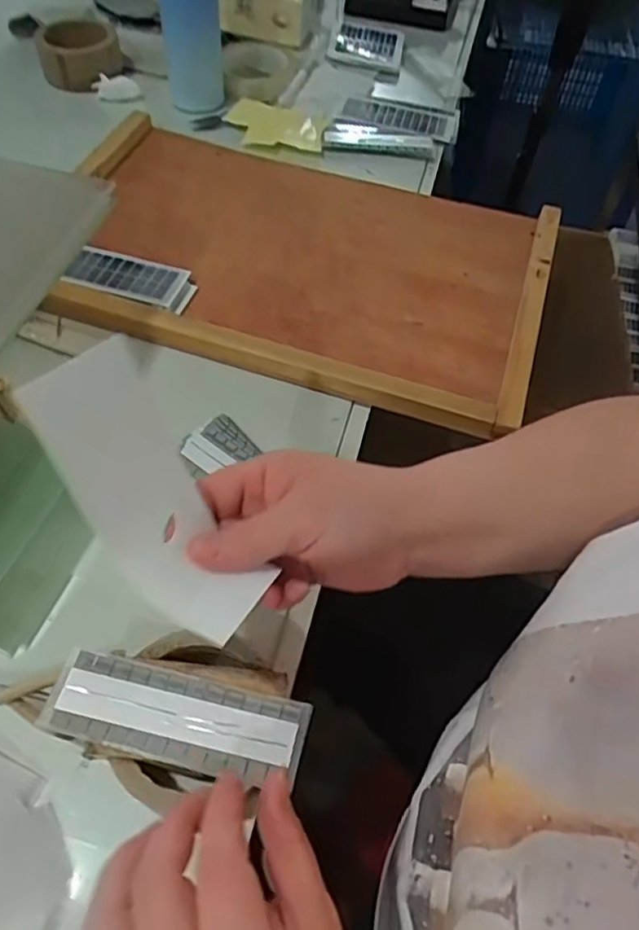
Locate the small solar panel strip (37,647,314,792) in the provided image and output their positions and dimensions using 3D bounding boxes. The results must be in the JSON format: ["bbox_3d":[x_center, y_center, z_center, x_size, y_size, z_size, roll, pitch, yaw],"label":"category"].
[{"bbox_3d":[-0.075,0.132,0.337,0.134,0.004,0.045,11,55,4],"label":"small solar panel strip"}]

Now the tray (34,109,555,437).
[{"bbox_3d":[-0.021,-0.210,0.611,0.467,0.026,0.310,17,56,7],"label":"tray"}]

